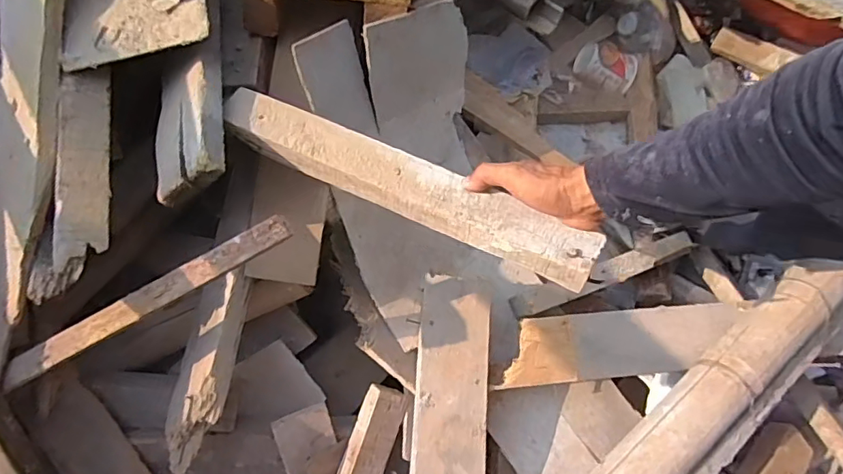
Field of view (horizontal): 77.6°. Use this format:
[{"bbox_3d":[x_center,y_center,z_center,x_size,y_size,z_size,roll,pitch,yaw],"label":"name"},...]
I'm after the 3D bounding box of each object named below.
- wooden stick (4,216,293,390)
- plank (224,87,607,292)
[{"bbox_3d":[-0.298,0.070,0.560,0.361,0.012,0.028,-27,69,9],"label":"wooden stick"},{"bbox_3d":[-0.021,-0.060,0.564,0.423,0.035,0.062,25,71,11],"label":"plank"}]

